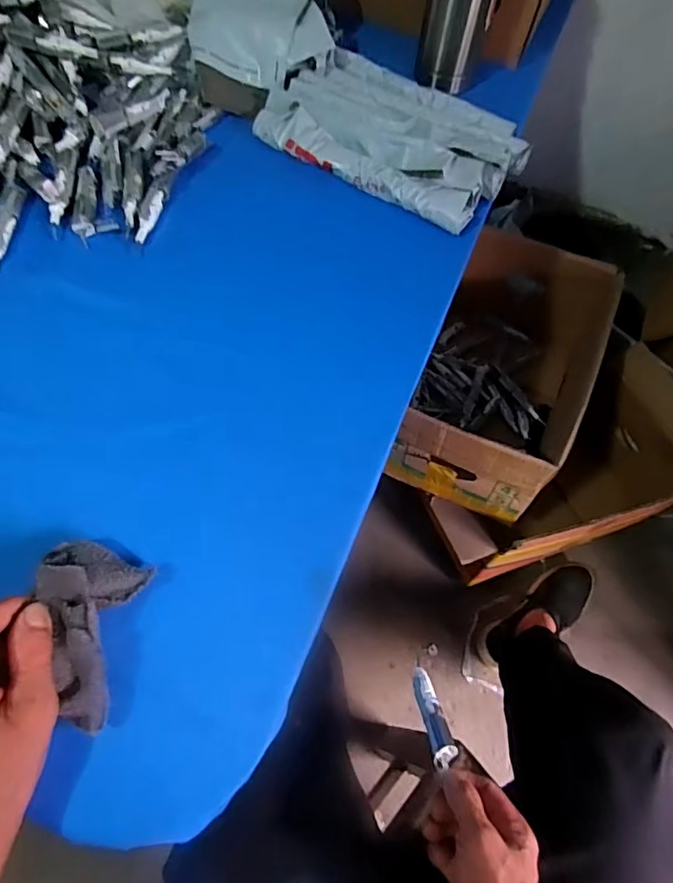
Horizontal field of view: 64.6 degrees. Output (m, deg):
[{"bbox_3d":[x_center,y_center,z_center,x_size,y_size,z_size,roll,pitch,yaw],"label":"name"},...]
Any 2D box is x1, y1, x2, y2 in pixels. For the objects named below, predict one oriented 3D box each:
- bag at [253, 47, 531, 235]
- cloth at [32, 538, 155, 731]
[{"bbox_3d":[0.067,-0.365,0.613,0.291,0.041,0.189,29,65,10],"label":"bag"},{"bbox_3d":[-0.166,0.126,0.362,0.066,0.032,0.122,-6,70,-7],"label":"cloth"}]

